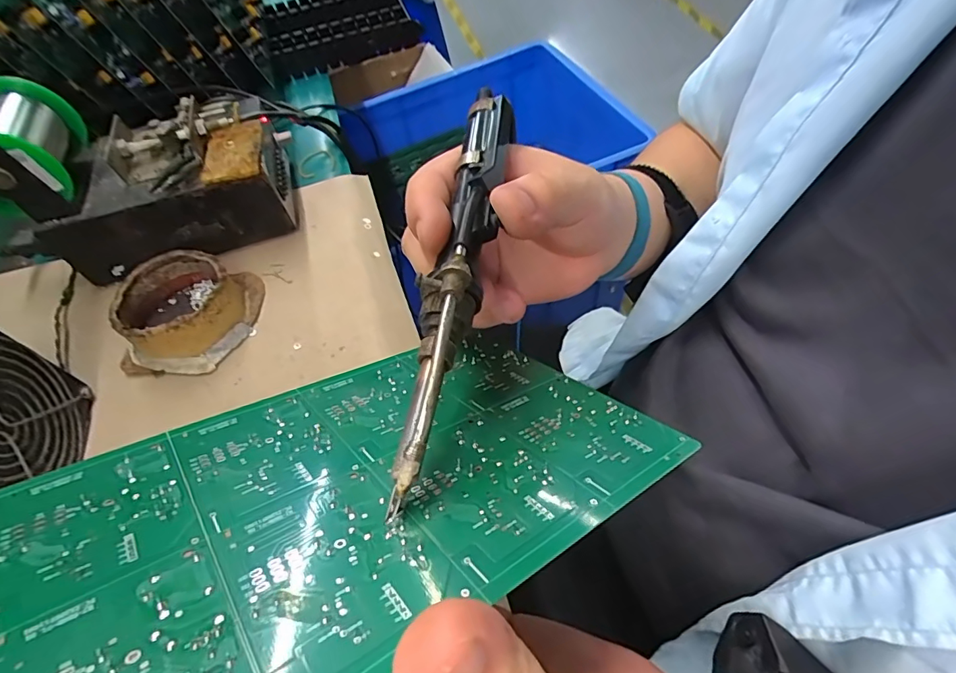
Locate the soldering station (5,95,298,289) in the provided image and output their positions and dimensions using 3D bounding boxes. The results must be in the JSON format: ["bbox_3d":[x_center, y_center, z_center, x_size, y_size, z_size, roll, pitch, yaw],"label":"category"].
[{"bbox_3d":[-0.280,-0.131,0.426,0.219,0.084,0.125,-18,57,-8],"label":"soldering station"}]

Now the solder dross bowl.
[{"bbox_3d":[-0.225,-0.022,0.376,0.095,0.038,0.091,-3,57,5],"label":"solder dross bowl"}]

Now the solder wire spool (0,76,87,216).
[{"bbox_3d":[-0.344,-0.142,0.367,0.066,0.062,0.089,-15,56,-6],"label":"solder wire spool"}]

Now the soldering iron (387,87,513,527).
[{"bbox_3d":[-0.007,-0.033,0.187,0.022,0.020,0.190,6,57,8],"label":"soldering iron"}]

